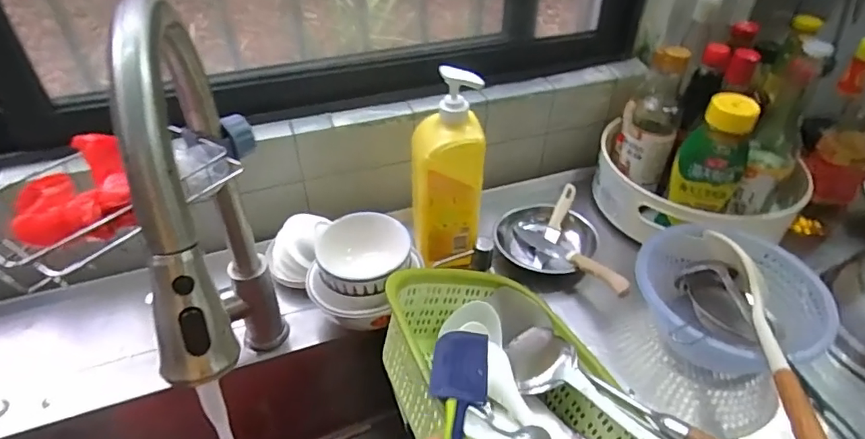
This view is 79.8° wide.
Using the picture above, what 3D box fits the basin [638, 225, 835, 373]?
[{"bbox_3d":[0.350,0.105,0.638,0.203,0.092,0.187,0,39,0],"label":"basin"}]

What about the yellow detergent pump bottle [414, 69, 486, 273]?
[{"bbox_3d":[0.019,-0.058,0.657,0.088,0.255,0.075,0,39,0],"label":"yellow detergent pump bottle"}]

